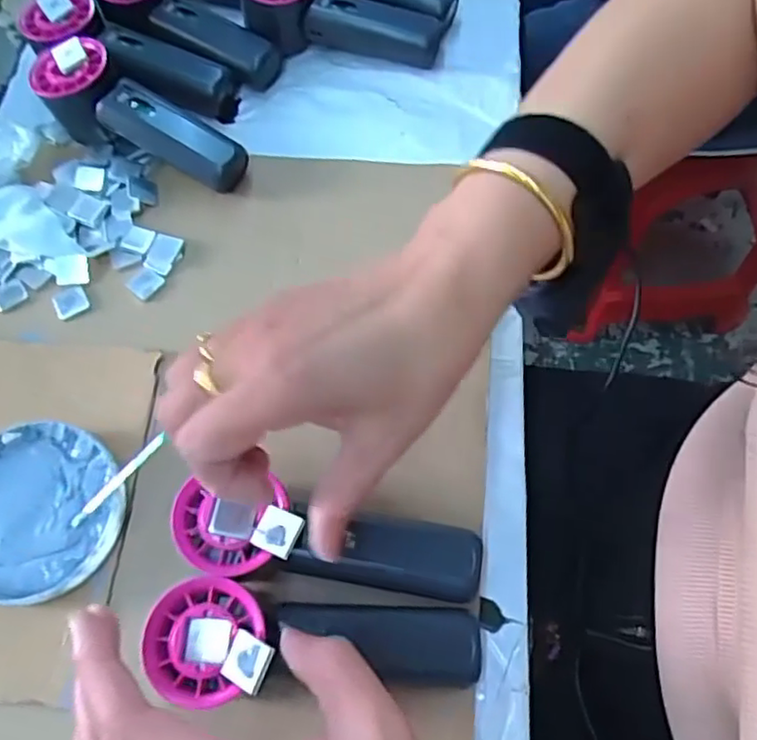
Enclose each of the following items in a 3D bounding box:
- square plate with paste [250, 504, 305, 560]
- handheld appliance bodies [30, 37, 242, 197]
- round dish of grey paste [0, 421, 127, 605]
[{"bbox_3d":[-0.049,0.079,0.318,0.021,0.004,0.021,20,68,13],"label":"square plate with paste"},{"bbox_3d":[-0.172,-0.177,0.465,0.158,0.056,0.056,32,71,15],"label":"handheld appliance bodies"},{"bbox_3d":[-0.195,0.080,0.372,0.101,0.015,0.096,-1,66,2],"label":"round dish of grey paste"}]

